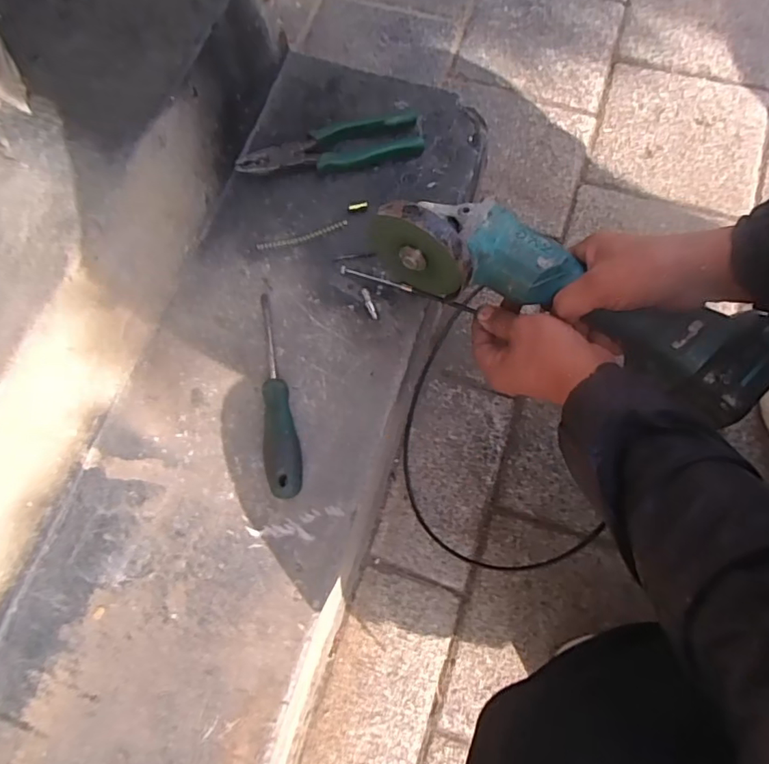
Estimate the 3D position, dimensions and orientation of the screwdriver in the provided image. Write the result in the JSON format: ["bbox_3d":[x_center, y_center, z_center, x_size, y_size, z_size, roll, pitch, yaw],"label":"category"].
[{"bbox_3d":[-0.101,0.005,0.501,0.033,0.037,0.204,-8,71,0],"label":"screwdriver"}]

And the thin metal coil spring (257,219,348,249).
[{"bbox_3d":[-0.087,-0.154,0.561,0.098,0.004,0.010,-17,72,-3],"label":"thin metal coil spring"}]

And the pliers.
[{"bbox_3d":[-0.060,-0.261,0.588,0.202,0.017,0.057,-10,71,-1],"label":"pliers"}]

